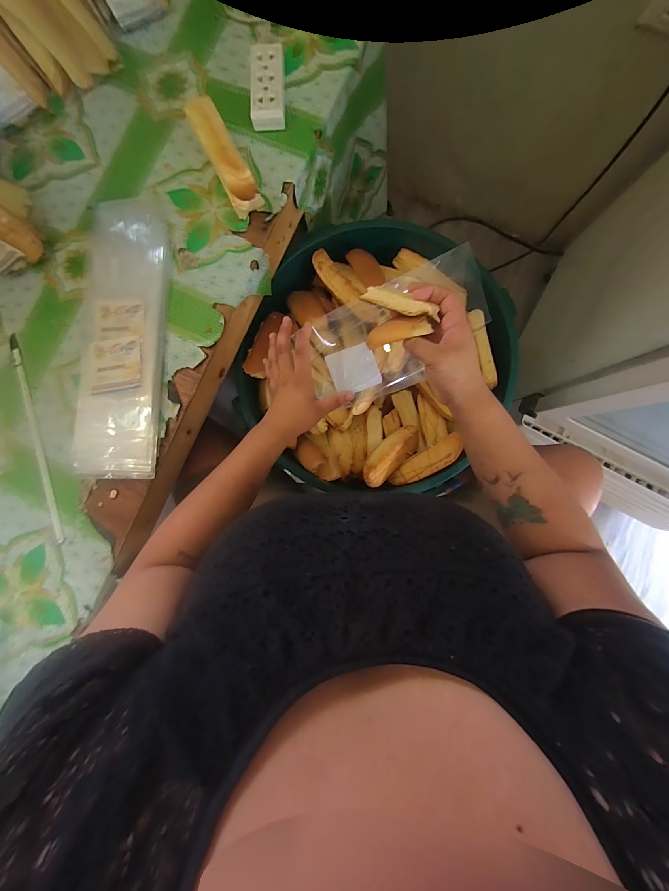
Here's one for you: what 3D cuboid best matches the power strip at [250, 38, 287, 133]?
[{"bbox_3d":[-0.090,-0.488,0.431,0.044,0.022,0.106,-1,86,4],"label":"power strip"}]

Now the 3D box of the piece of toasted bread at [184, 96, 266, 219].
[{"bbox_3d":[-0.144,-0.377,0.413,0.038,0.049,0.148,-29,85,2],"label":"piece of toasted bread"}]

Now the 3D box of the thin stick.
[{"bbox_3d":[-0.414,-0.013,0.435,0.016,0.006,0.299,-19,85,3],"label":"thin stick"}]

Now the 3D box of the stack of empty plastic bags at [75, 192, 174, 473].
[{"bbox_3d":[-0.284,-0.152,0.423,0.116,0.025,0.385,-1,86,4],"label":"stack of empty plastic bags"}]

